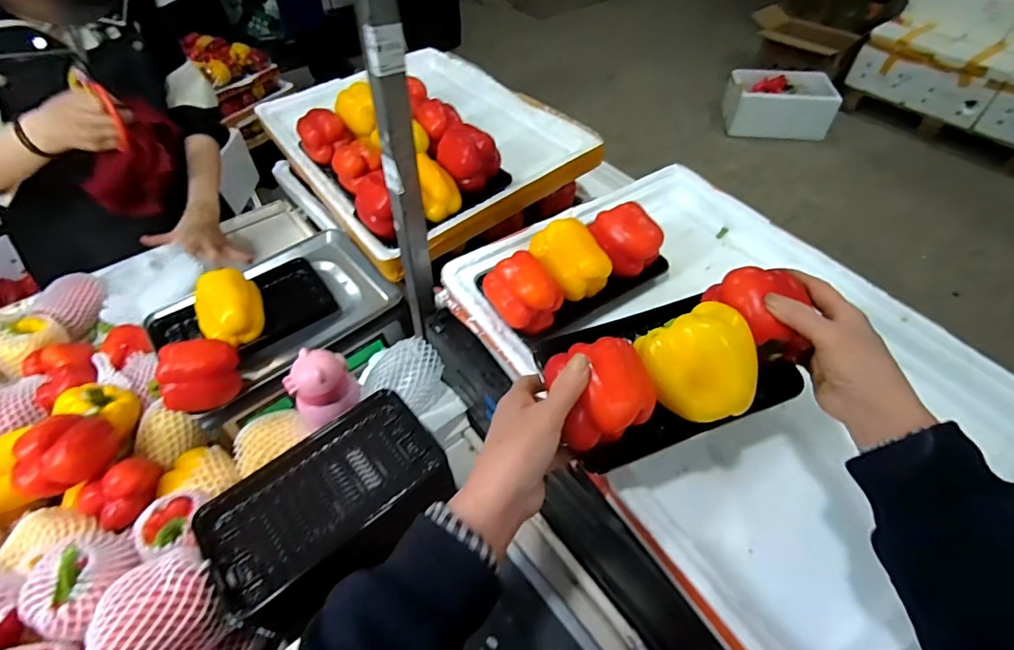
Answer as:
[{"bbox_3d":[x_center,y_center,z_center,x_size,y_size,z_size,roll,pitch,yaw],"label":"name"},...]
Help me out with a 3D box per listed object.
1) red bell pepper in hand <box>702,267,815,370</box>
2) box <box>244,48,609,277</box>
[{"bbox_3d":[0.239,-0.011,0.459,0.072,0.065,0.085,-12,51,-9],"label":"red bell pepper in hand"},{"bbox_3d":[-0.176,-0.381,0.915,0.444,0.106,0.611,-28,55,-21],"label":"box"}]

